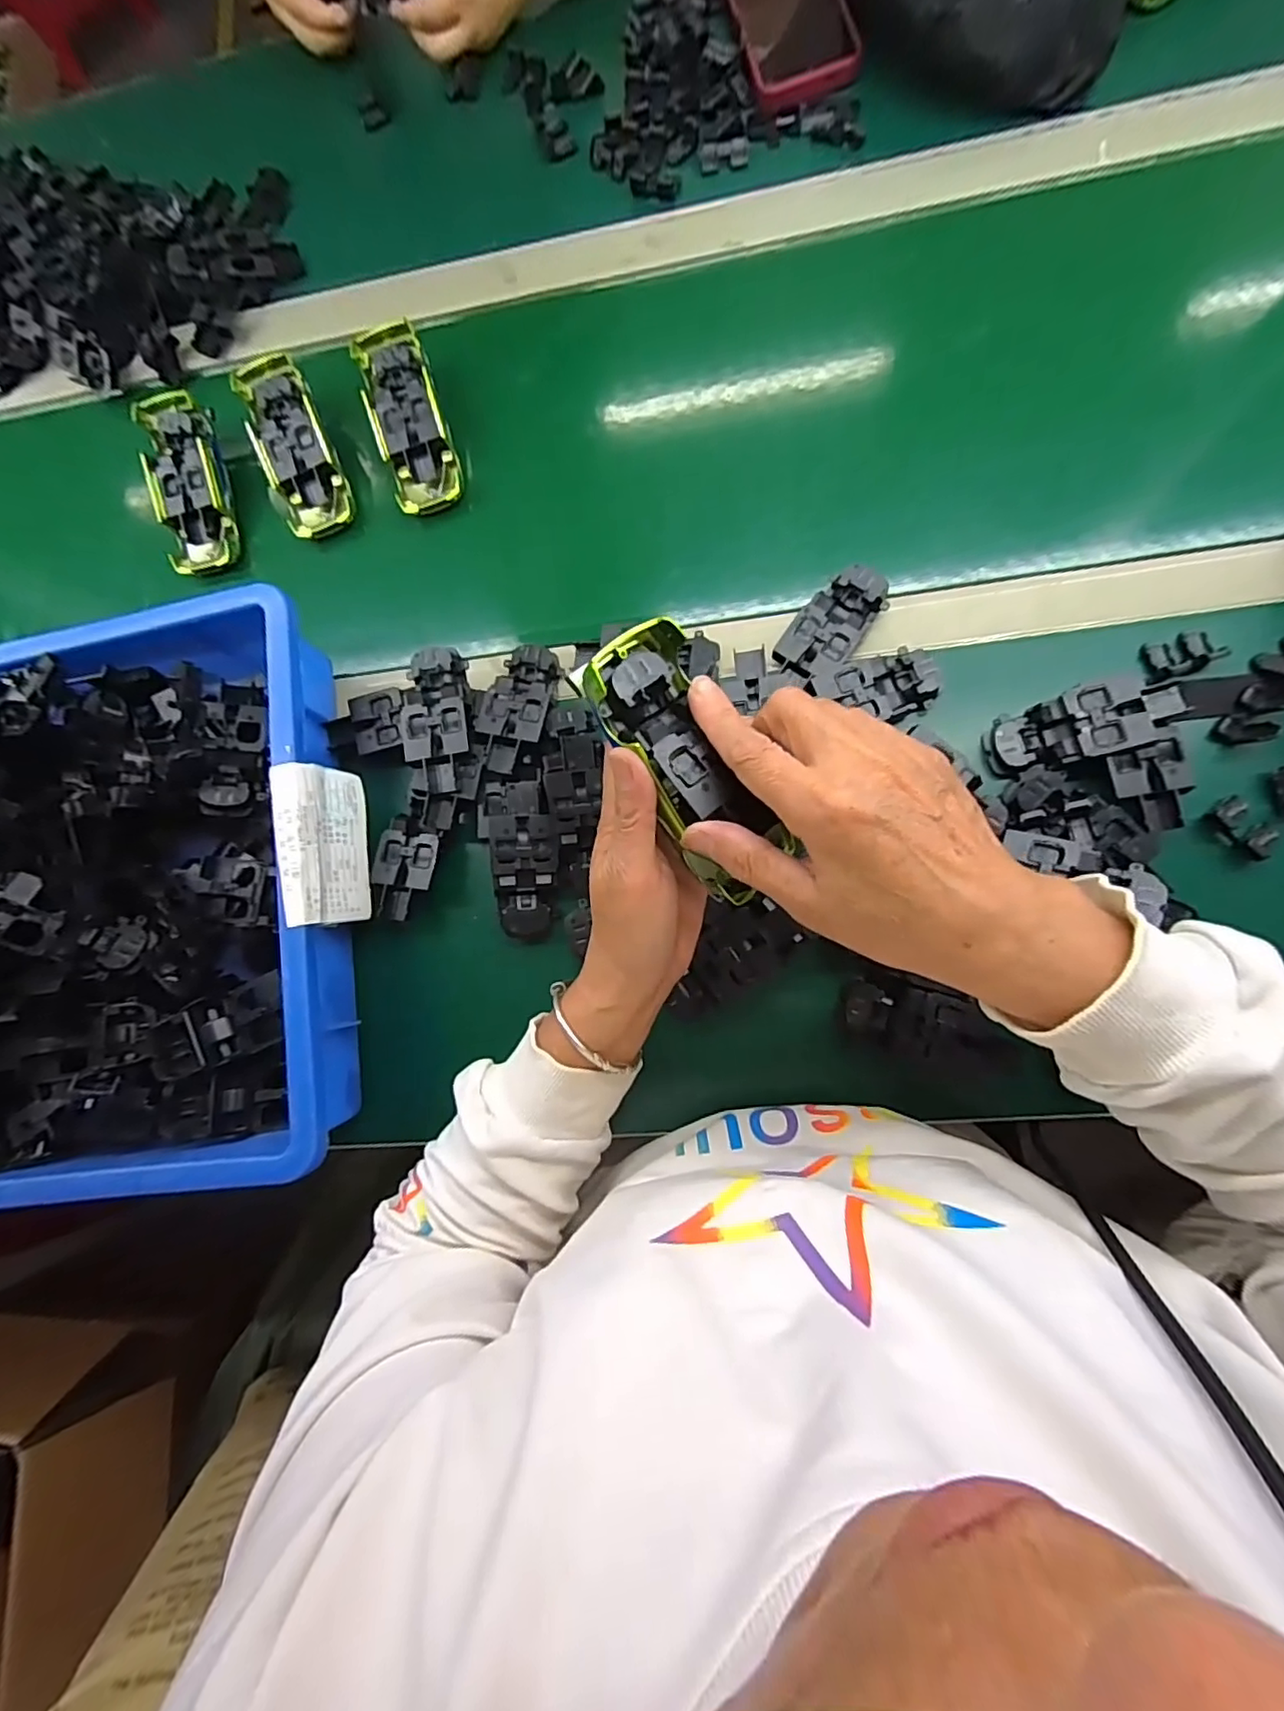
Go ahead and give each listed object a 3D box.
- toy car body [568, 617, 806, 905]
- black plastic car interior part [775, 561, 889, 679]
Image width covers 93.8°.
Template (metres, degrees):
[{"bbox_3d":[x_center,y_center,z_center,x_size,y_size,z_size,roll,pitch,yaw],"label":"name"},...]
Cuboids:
[{"bbox_3d":[0.019,-0.040,0.268,0.049,0.025,0.126,-28,80,3],"label":"toy car body"},{"bbox_3d":[0.125,-0.153,0.395,0.041,0.012,0.078,38,91,12],"label":"black plastic car interior part"}]

